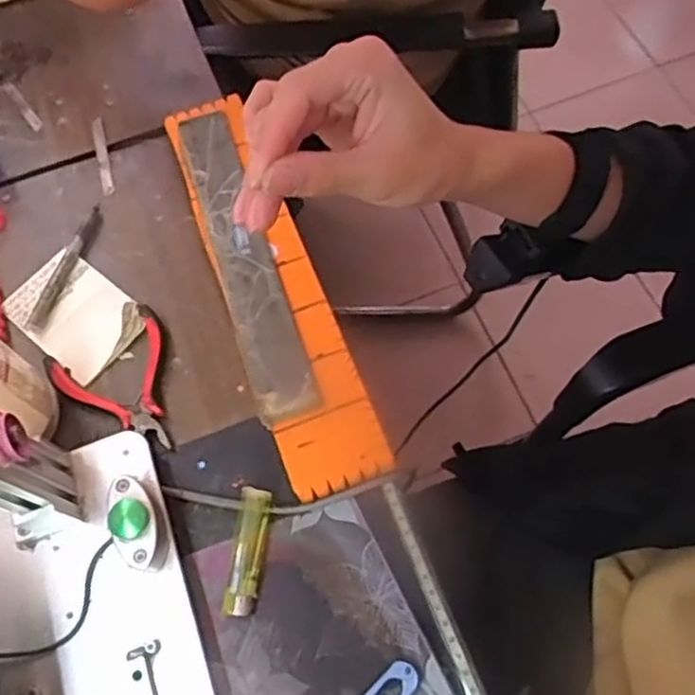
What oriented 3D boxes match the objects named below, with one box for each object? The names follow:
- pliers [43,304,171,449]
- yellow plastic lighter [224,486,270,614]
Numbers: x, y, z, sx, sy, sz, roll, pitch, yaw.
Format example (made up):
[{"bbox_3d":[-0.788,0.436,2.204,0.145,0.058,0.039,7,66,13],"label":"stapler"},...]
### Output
[{"bbox_3d":[-0.161,0.030,0.507,0.086,0.015,0.105,-29,68,-10],"label":"pliers"},{"bbox_3d":[-0.065,0.132,0.457,0.019,0.014,0.079,5,67,5],"label":"yellow plastic lighter"}]

